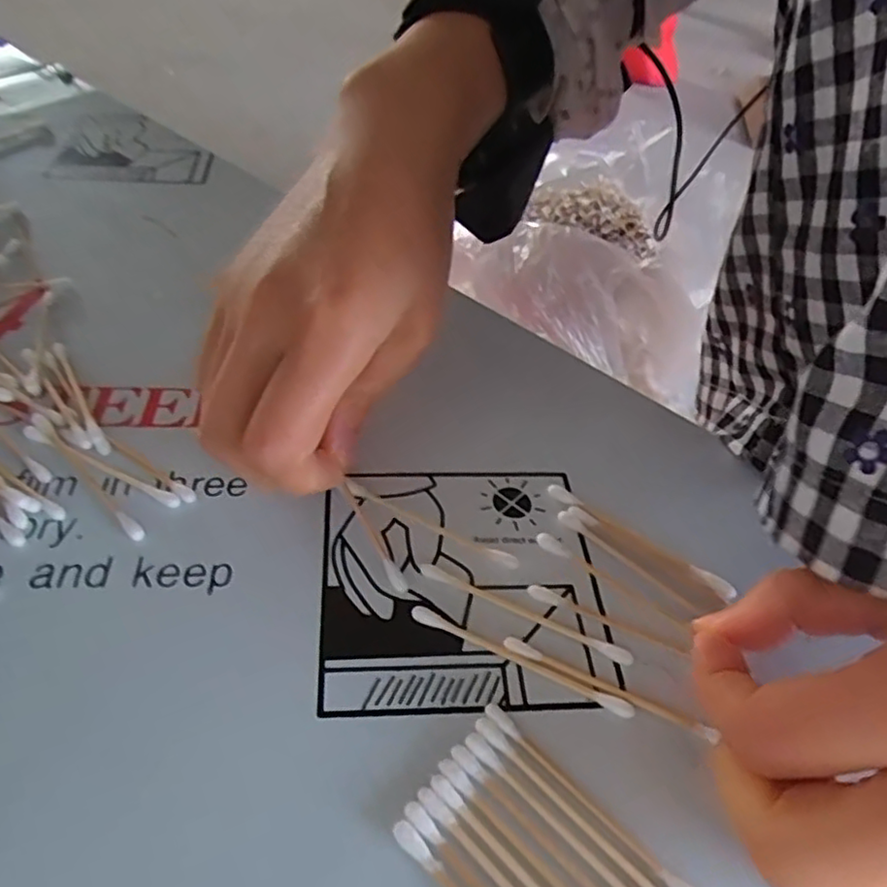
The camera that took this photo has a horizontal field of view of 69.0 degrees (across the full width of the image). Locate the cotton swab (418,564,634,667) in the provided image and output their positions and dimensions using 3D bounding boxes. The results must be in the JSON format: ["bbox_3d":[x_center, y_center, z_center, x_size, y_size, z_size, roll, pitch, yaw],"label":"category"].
[{"bbox_3d":[0.025,0.054,0.208,0.072,0.004,0.005,23,52,14],"label":"cotton swab"}]

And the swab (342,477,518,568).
[{"bbox_3d":[-0.005,0.028,0.229,0.068,0.006,0.006,24,50,15],"label":"swab"}]

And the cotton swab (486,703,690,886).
[{"bbox_3d":[0.039,0.095,0.171,0.071,0.004,0.005,37,54,26],"label":"cotton swab"}]

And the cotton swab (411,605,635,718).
[{"bbox_3d":[0.023,0.066,0.198,0.071,0.004,0.005,22,52,14],"label":"cotton swab"}]

